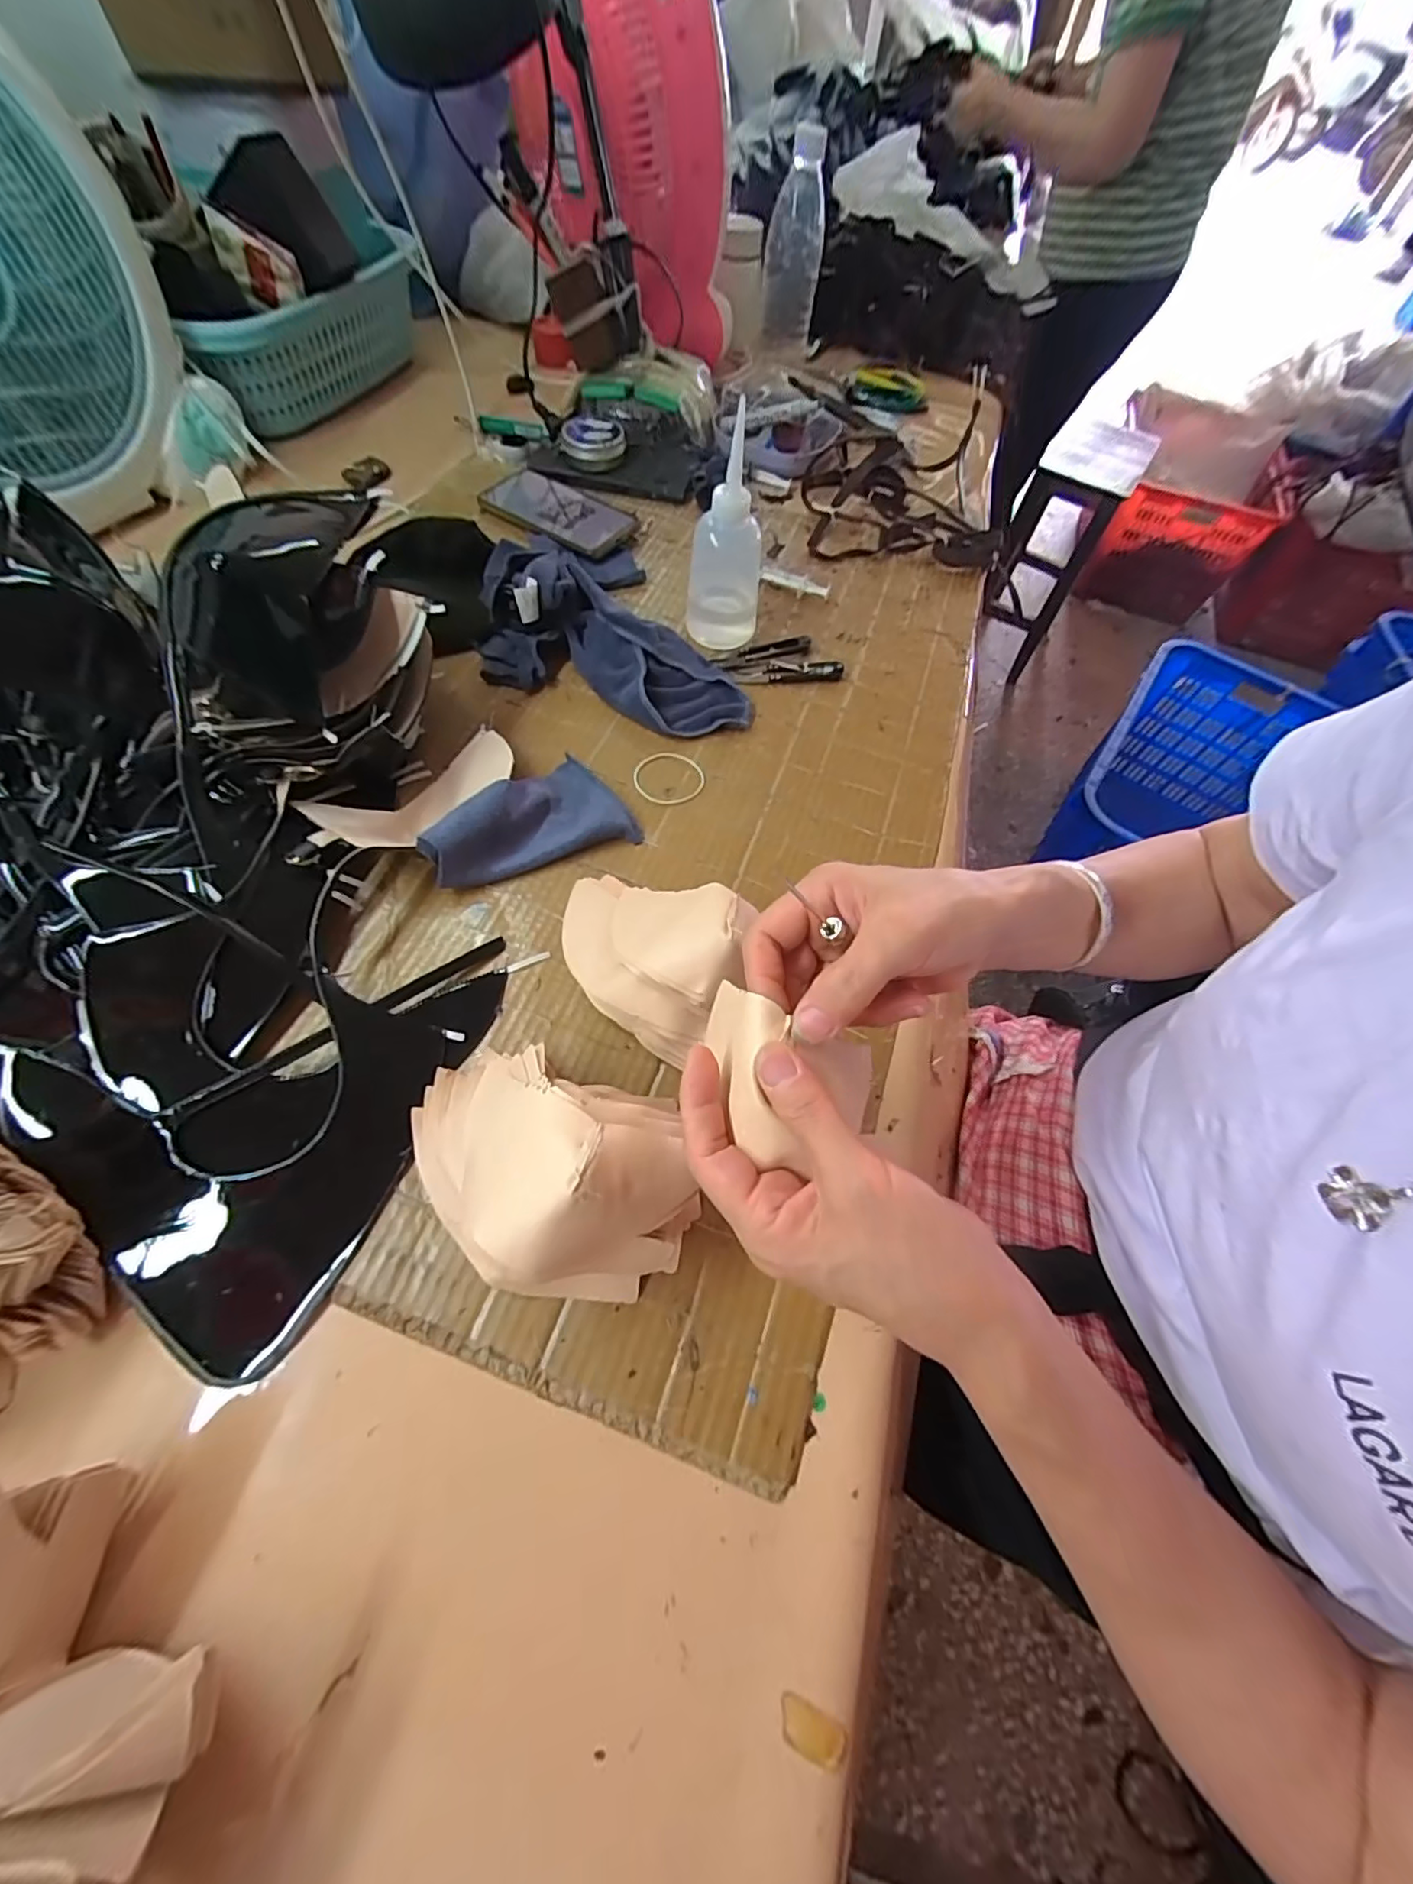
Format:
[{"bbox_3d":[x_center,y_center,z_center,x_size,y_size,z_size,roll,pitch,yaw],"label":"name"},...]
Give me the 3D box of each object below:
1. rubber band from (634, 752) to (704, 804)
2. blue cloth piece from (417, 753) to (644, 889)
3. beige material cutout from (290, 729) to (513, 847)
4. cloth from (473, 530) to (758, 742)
[{"bbox_3d":[-0.031,-0.133,0.481,0.055,0.004,0.054,0,63,-1],"label":"rubber band"},{"bbox_3d":[-0.131,-0.099,0.434,0.138,0.040,0.085,-20,66,-13],"label":"blue cloth piece"},{"bbox_3d":[-0.202,-0.105,0.426,0.144,0.042,0.056,-36,70,-20],"label":"beige material cutout"},{"bbox_3d":[-0.076,-0.260,0.507,0.240,0.060,0.122,17,63,5],"label":"cloth"}]

